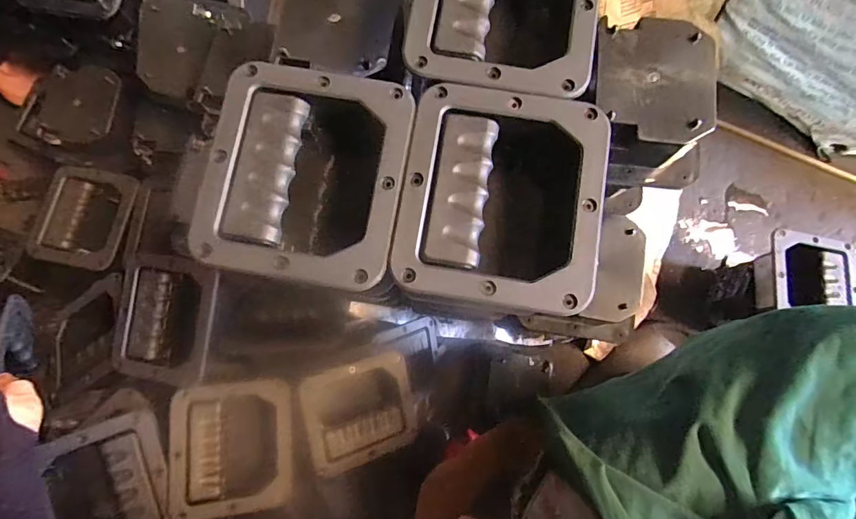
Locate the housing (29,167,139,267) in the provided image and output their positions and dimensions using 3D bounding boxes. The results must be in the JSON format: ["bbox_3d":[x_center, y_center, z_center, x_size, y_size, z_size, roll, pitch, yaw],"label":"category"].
[{"bbox_3d":[-0.522,-0.065,0.698,0.132,0.037,0.150,10,79,3],"label":"housing"}]

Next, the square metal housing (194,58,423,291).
[{"bbox_3d":[-0.083,-0.055,0.334,0.132,0.051,0.144,9,79,3],"label":"square metal housing"}]

